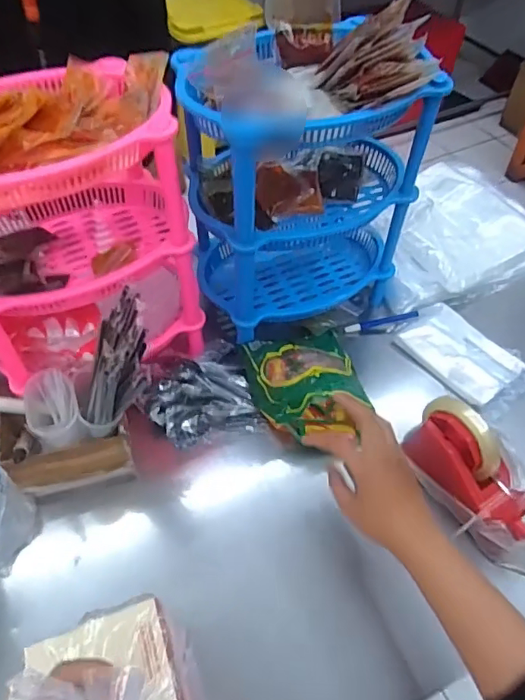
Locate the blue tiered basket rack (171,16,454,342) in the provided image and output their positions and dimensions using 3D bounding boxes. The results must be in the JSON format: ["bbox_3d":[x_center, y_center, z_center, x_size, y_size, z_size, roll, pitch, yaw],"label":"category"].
[{"bbox_3d":[0.047,-0.211,0.671,0.277,0.342,0.193,-14,55,-11],"label":"blue tiered basket rack"}]

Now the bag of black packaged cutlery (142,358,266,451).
[{"bbox_3d":[-0.078,0.067,0.676,0.136,0.058,0.099,-16,55,-12],"label":"bag of black packaged cutlery"}]

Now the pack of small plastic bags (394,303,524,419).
[{"bbox_3d":[0.285,0.009,0.731,0.106,0.018,0.171,-33,60,-23],"label":"pack of small plastic bags"}]

